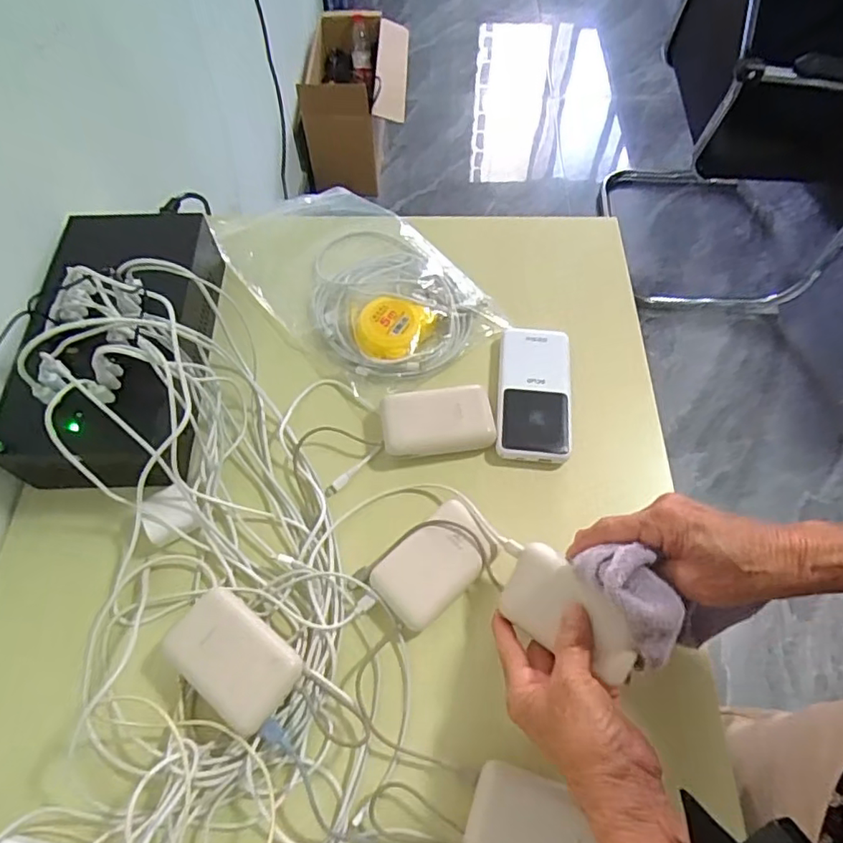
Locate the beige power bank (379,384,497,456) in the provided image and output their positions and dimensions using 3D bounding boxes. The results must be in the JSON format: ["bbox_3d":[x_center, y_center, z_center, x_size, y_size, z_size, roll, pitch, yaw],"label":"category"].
[{"bbox_3d":[0.015,-0.003,0.535,0.102,0.024,0.065,-7,62,-4],"label":"beige power bank"}]

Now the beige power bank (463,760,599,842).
[{"bbox_3d":[0.081,0.278,0.386,0.097,0.014,0.063,20,63,10],"label":"beige power bank"}]

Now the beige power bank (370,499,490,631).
[{"bbox_3d":[0.010,0.119,0.475,0.098,0.021,0.059,-39,69,-19],"label":"beige power bank"}]

